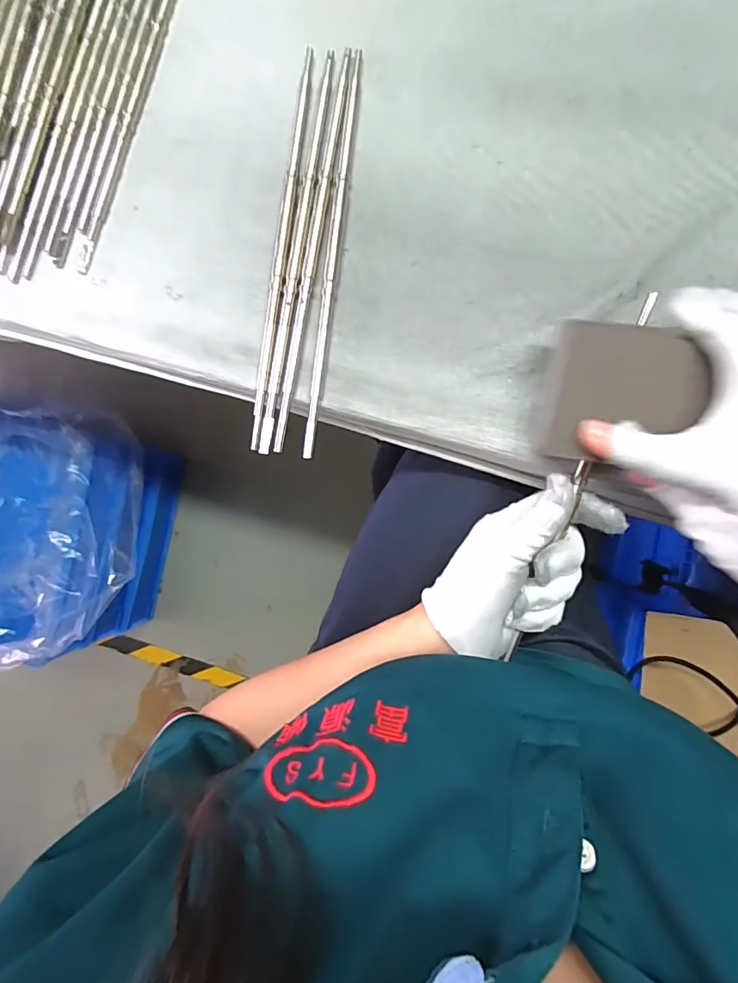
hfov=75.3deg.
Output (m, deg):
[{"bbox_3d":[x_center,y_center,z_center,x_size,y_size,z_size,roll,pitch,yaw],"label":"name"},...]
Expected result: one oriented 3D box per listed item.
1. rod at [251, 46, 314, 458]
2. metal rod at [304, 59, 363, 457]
[{"bbox_3d":[-0.056,-0.156,0.306,0.008,0.005,0.256,7,89,8],"label":"rod"},{"bbox_3d":[-0.022,-0.151,0.303,0.009,0.005,0.257,6,89,8],"label":"metal rod"}]

